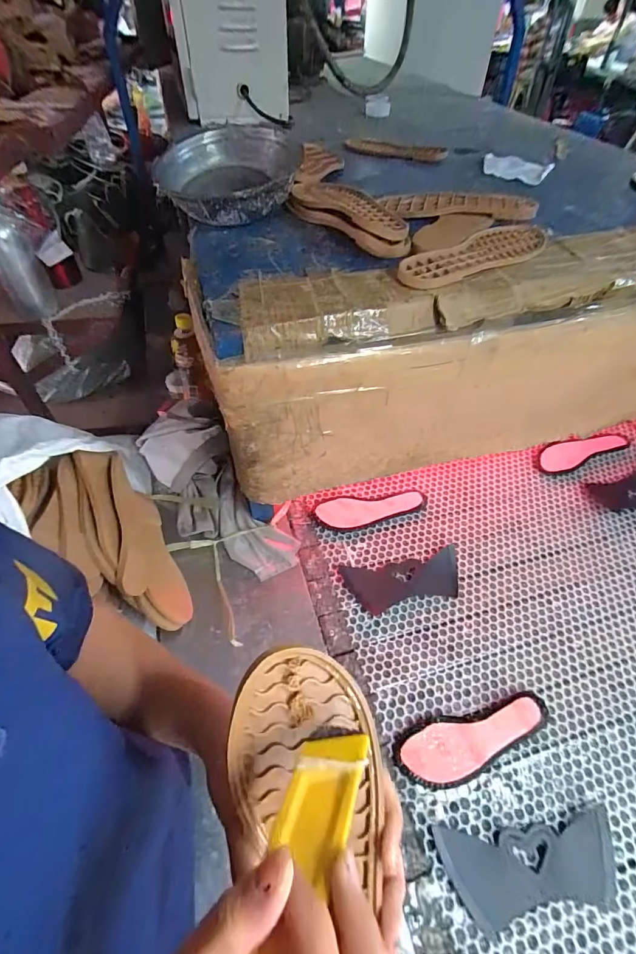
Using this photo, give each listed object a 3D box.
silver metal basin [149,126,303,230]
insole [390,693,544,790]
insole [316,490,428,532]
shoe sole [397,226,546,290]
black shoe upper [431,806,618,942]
[{"bbox_3d":[-0.130,-0.463,0.628,0.216,0.083,0.206,0,51,0],"label":"silver metal basin"},{"bbox_3d":[0.222,0.367,0.560,0.228,0.015,0.073,-10,52,-9],"label":"insole"},{"bbox_3d":[0.107,0.066,0.801,0.219,0.014,0.074,-5,51,-5],"label":"insole"},{"bbox_3d":[0.217,-0.297,0.538,0.262,0.017,0.090,-34,59,-25],"label":"shoe sole"},{"bbox_3d":[0.260,0.468,0.483,0.219,0.010,0.090,-4,51,-4],"label":"black shoe upper"}]

